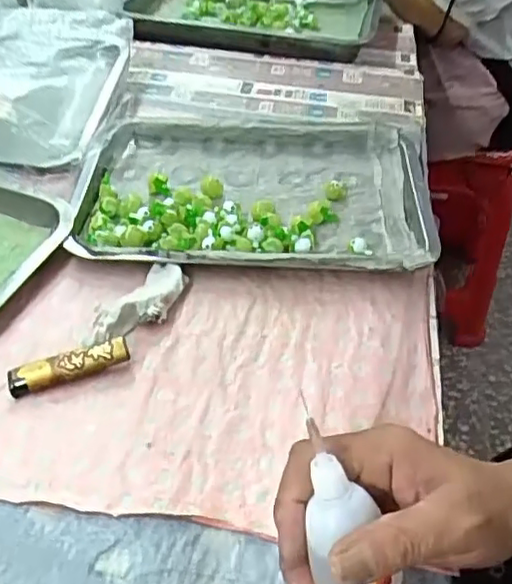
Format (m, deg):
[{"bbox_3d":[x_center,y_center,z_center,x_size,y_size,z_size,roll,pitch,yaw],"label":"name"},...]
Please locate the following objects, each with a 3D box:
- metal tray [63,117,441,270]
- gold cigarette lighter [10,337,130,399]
[{"bbox_3d":[0.001,-0.091,0.565,0.295,0.034,0.203,3,45,0],"label":"metal tray"},{"bbox_3d":[-0.126,0.050,0.426,0.079,0.019,0.019,-12,47,-15],"label":"gold cigarette lighter"}]

